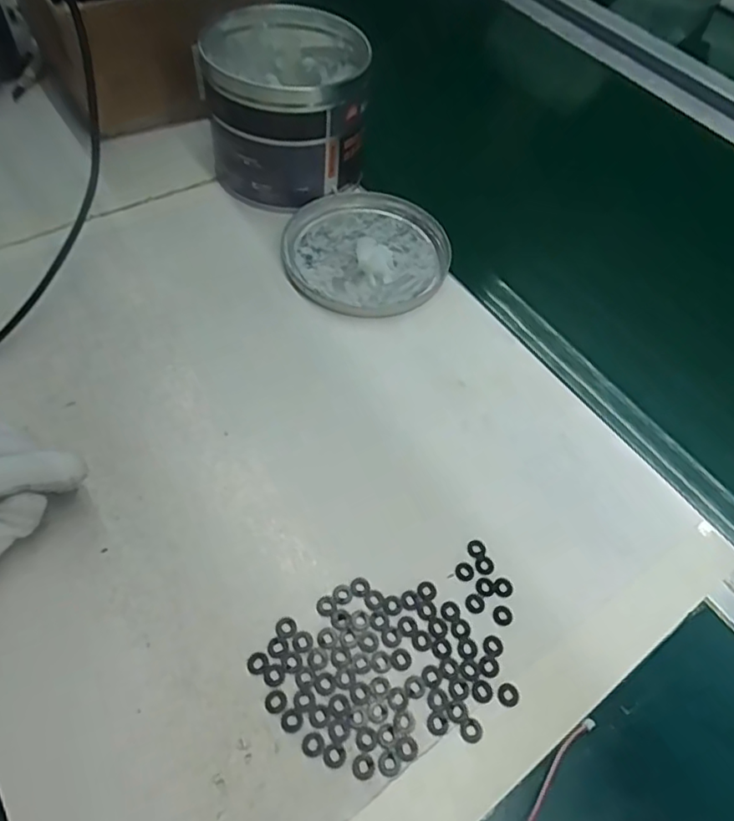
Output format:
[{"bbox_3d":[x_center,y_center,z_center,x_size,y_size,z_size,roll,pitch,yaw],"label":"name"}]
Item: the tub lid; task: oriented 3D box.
[{"bbox_3d":[-0.001,-0.130,0.457,0.130,0.014,0.130,3,57,-4],"label":"tub lid"}]

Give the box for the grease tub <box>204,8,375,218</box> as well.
[{"bbox_3d":[-0.065,-0.254,0.475,0.122,0.106,0.141,2,57,-4],"label":"grease tub"}]

